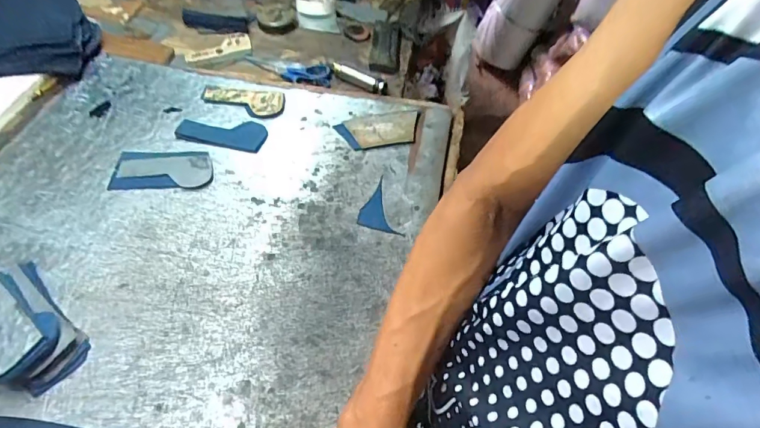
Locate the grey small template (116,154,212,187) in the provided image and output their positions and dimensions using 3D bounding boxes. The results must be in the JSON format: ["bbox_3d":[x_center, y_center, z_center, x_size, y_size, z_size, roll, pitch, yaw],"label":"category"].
[{"bbox_3d":[-0.307,-0.061,0.606,0.131,0.004,0.053,-3,59,-1],"label":"grey small template"}]

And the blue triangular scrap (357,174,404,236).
[{"bbox_3d":[-0.007,-0.007,0.586,0.052,0.010,0.095,-14,57,-13],"label":"blue triangular scrap"}]

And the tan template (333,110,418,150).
[{"bbox_3d":[-0.001,-0.132,0.666,0.125,0.011,0.061,-11,61,-4],"label":"tan template"}]

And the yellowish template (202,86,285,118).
[{"bbox_3d":[-0.225,-0.186,0.698,0.137,0.009,0.062,10,55,3],"label":"yellowish template"}]

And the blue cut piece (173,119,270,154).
[{"bbox_3d":[-0.242,-0.126,0.654,0.127,0.007,0.056,8,55,2],"label":"blue cut piece"}]

